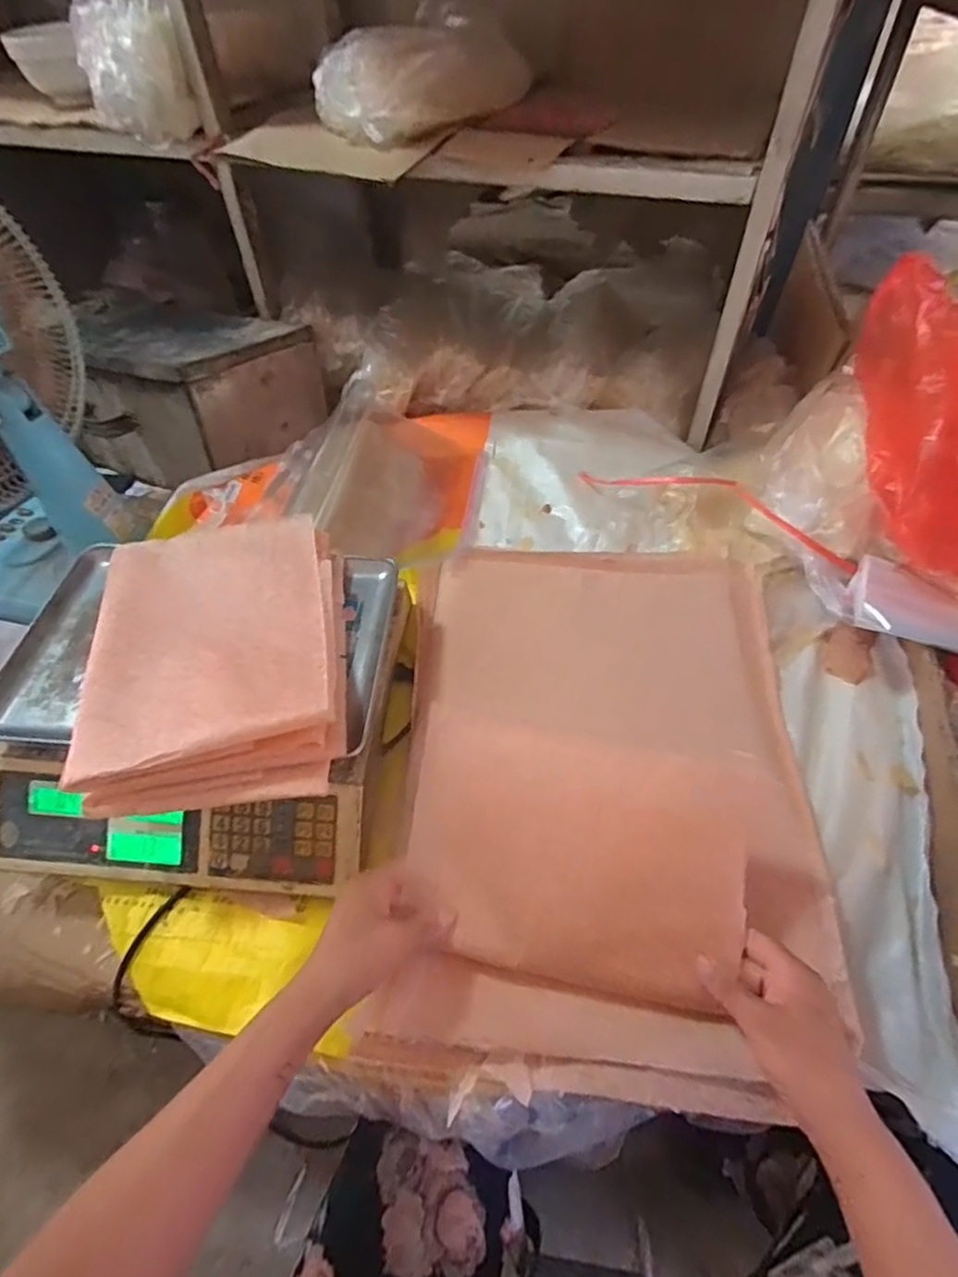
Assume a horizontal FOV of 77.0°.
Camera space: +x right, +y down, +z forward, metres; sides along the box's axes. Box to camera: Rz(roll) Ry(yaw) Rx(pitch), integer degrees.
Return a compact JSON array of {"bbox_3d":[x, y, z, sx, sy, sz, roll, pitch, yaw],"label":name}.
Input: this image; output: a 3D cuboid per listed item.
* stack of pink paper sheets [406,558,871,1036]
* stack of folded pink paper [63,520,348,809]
[{"bbox_3d":[0.127,0.051,0.547,0.362,0.123,0.457,2,51,4],"label":"stack of pink paper sheets"},{"bbox_3d":[-0.226,0.006,0.526,0.205,0.051,0.275,-9,51,-4],"label":"stack of folded pink paper"}]

